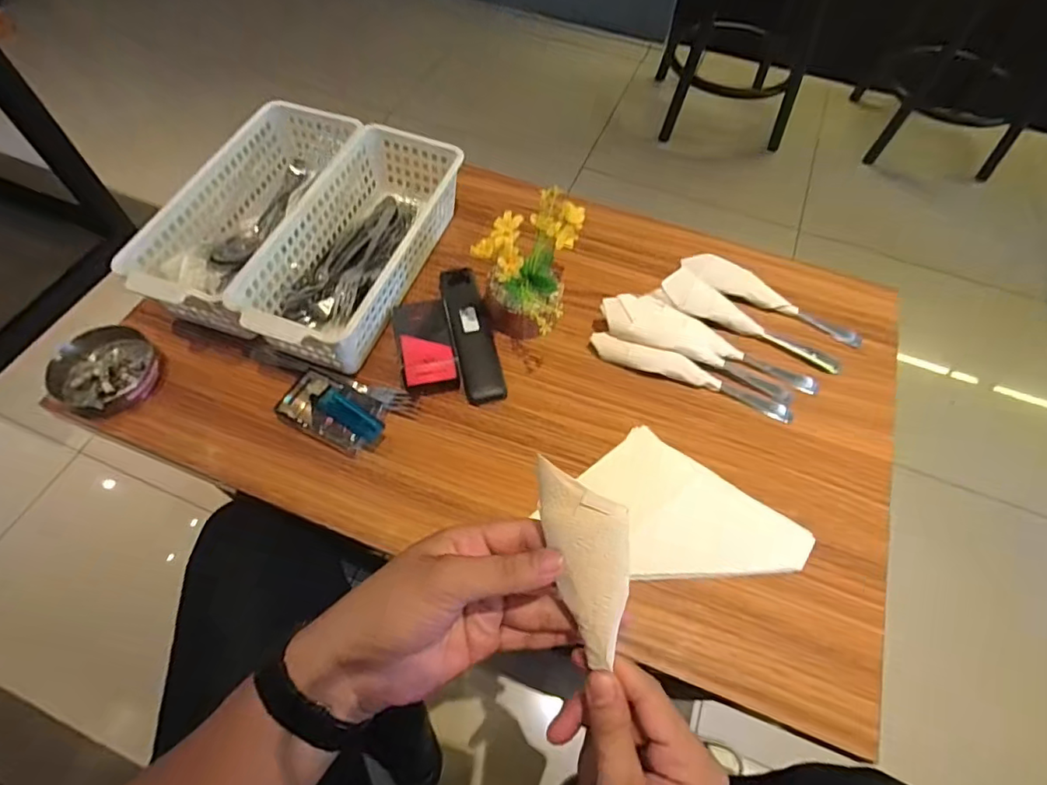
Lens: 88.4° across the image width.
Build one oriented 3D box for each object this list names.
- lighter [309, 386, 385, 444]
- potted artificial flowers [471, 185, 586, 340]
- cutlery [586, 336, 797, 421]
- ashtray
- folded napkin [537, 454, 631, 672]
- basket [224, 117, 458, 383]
[{"bbox_3d":[-0.165,0.019,0.507,0.071,0.009,0.023,33,63,0],"label":"lighter"},{"bbox_3d":[0.004,-0.119,0.534,0.085,0.130,0.138,10,60,4],"label":"potted artificial flowers"},{"bbox_3d":[0.170,-0.018,0.551,0.210,0.020,0.023,21,62,10],"label":"cutlery"},{"bbox_3d":[-0.415,-0.022,0.533,0.097,0.026,0.089,1,60,-2],"label":"ashtray"},{"bbox_3d":[0.038,0.091,0.294,0.040,0.021,0.111,-14,91,-10],"label":"folded napkin"},{"bbox_3d":[-0.172,-0.158,0.576,0.124,0.078,0.296,21,62,10],"label":"basket"}]

